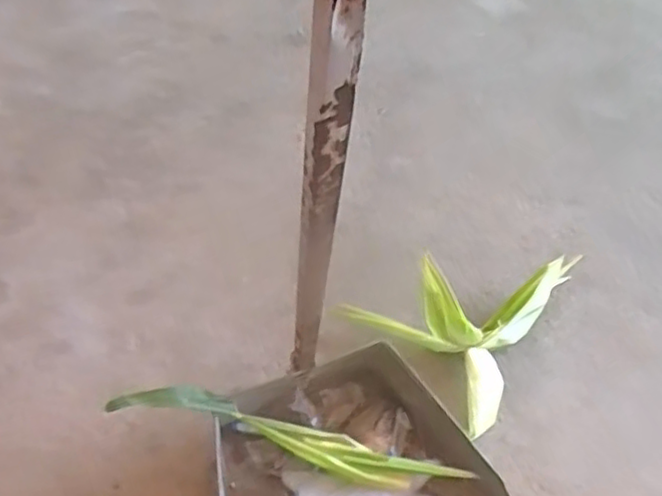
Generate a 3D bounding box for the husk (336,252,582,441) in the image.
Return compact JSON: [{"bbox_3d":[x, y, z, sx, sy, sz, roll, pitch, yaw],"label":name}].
[{"bbox_3d":[0.186,0.079,0.921,0.219,0.069,0.272,35,59,26],"label":"husk"}]

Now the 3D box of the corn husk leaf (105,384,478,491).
[{"bbox_3d":[-0.042,0.205,0.748,0.389,0.049,0.050,19,51,-6],"label":"corn husk leaf"}]

